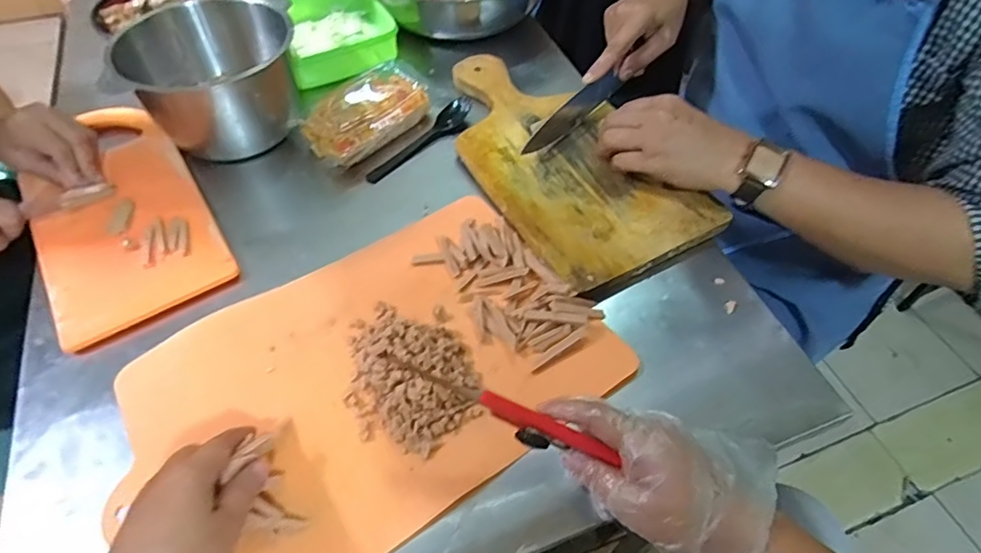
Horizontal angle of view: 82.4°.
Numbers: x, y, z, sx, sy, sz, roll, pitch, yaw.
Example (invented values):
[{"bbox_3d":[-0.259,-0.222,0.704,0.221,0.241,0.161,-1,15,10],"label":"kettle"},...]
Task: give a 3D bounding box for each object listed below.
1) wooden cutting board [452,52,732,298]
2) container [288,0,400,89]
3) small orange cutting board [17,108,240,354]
[{"bbox_3d":[0.066,-0.136,0.568,0.174,0.012,0.329,-27,62,-15],"label":"wooden cutting board"},{"bbox_3d":[-0.193,-0.305,0.701,0.128,0.038,0.156,-21,56,-15],"label":"container"},{"bbox_3d":[-0.353,-0.061,0.534,0.143,0.019,0.264,-30,63,-17],"label":"small orange cutting board"}]

